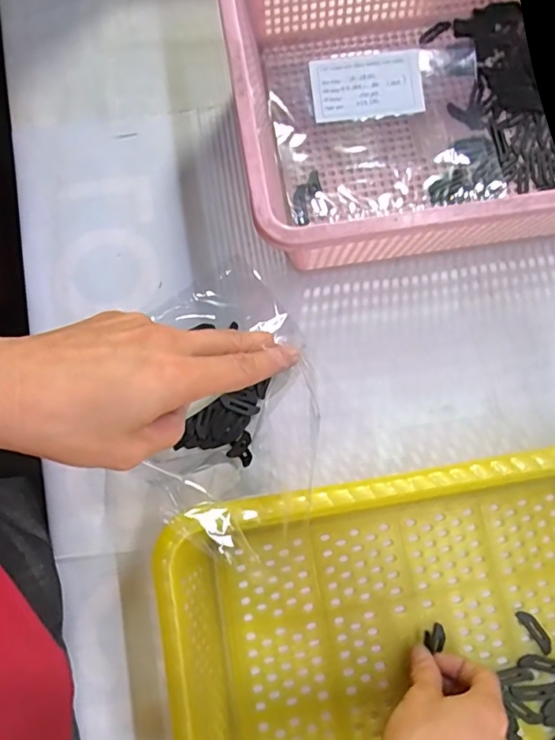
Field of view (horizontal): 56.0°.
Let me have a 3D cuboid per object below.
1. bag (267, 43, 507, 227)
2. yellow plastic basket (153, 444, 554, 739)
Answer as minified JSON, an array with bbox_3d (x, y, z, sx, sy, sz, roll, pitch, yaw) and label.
[{"bbox_3d":[0.099,-0.227,0.495,0.200,0.014,0.167,-7,78,-3],"label":"bag"},{"bbox_3d":[0.108,0.198,0.361,0.342,0.091,0.247,-8,78,-3],"label":"yellow plastic basket"}]

